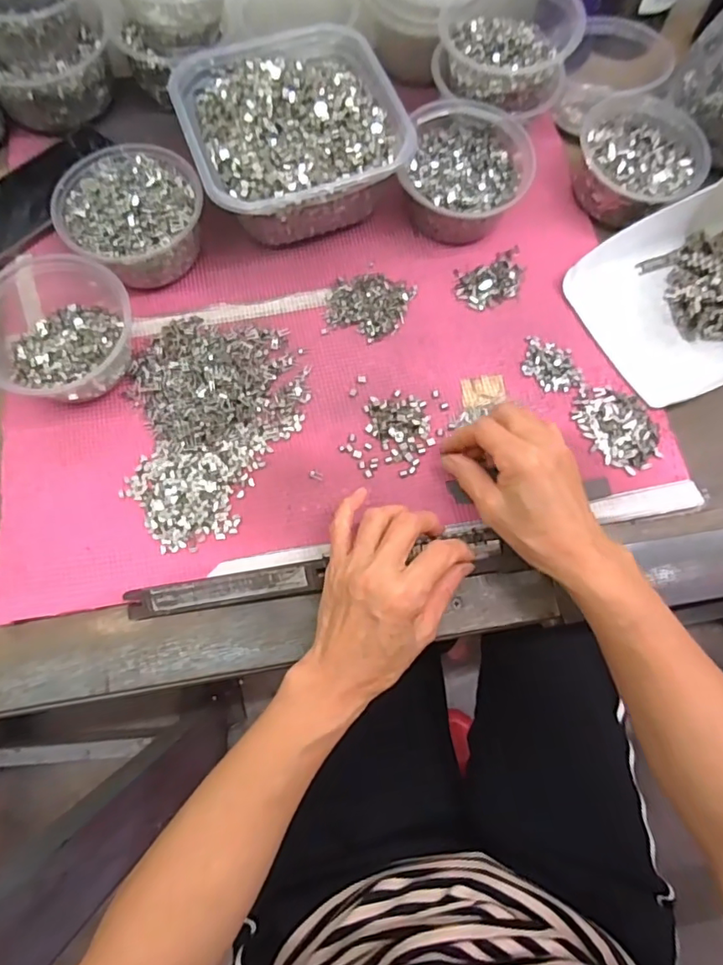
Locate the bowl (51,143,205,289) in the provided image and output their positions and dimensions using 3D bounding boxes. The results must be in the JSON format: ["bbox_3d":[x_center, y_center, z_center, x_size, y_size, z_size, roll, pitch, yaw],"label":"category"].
[{"bbox_3d":[-0.187,-0.220,0.456,0.111,0.062,0.110,0,73,-1],"label":"bowl"}]

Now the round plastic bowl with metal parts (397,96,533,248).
[{"bbox_3d":[0.090,-0.266,0.475,0.101,0.059,0.110,0,73,-1],"label":"round plastic bowl with metal parts"}]

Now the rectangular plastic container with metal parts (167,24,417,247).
[{"bbox_3d":[-0.064,-0.305,0.478,0.172,0.072,0.193,-20,75,-7],"label":"rectangular plastic container with metal parts"}]

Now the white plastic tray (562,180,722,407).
[{"bbox_3d":[0.289,-0.167,0.440,0.179,0.083,0.150,-27,76,-9],"label":"white plastic tray"}]

